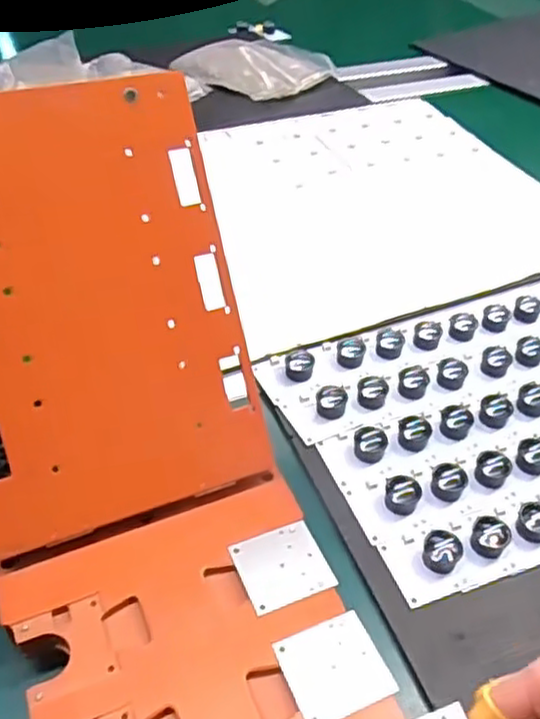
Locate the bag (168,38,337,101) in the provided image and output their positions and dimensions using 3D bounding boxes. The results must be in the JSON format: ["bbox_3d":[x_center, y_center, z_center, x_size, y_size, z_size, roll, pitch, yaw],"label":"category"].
[{"bbox_3d":[-0.024,-0.407,0.950,0.181,0.037,0.169,29,49,25],"label":"bag"}]

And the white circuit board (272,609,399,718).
[{"bbox_3d":[0.031,0.152,0.338,0.047,0.006,0.044,-15,46,-19],"label":"white circuit board"}]

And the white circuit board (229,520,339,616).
[{"bbox_3d":[0.007,0.113,0.377,0.046,0.004,0.045,-15,44,-18],"label":"white circuit board"}]

